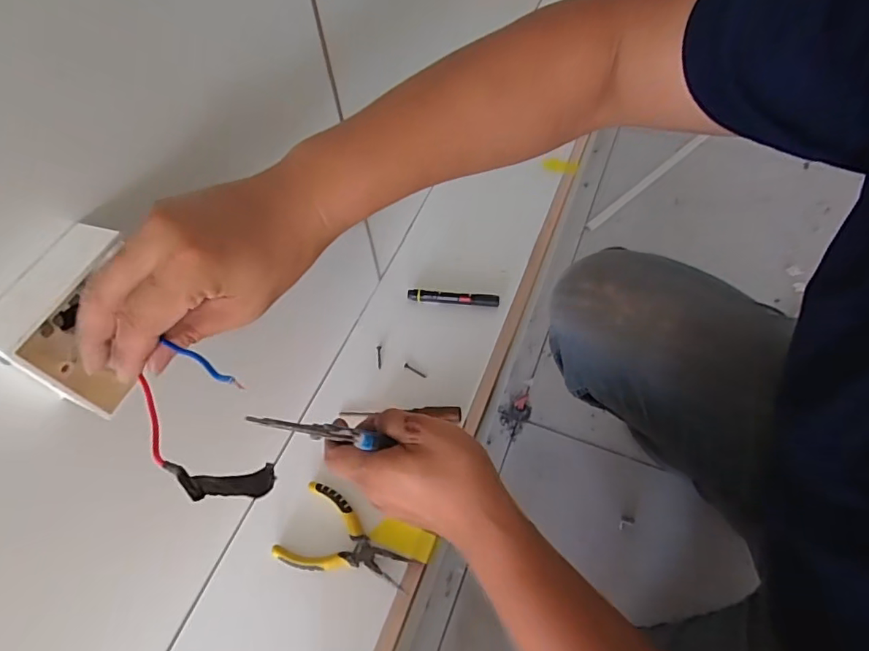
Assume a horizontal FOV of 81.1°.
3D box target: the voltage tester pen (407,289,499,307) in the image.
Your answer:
[{"bbox_3d":[0.027,-0.041,0.744,0.132,0.016,0.019,5,58,6],"label":"voltage tester pen"}]

